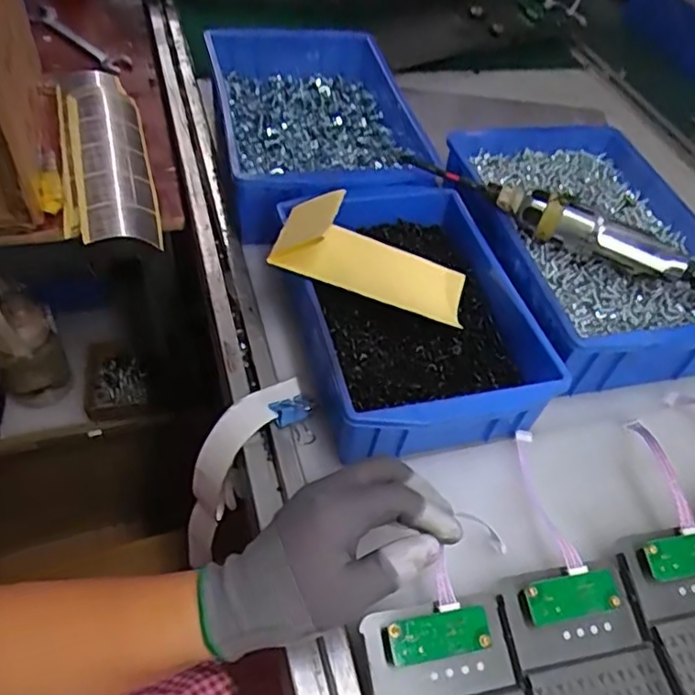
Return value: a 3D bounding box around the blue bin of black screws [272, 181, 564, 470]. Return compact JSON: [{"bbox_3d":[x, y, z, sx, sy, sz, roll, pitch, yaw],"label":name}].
[{"bbox_3d":[0.048,-0.031,0.533,0.191,0.087,0.237,-8,53,-14],"label":"blue bin of black screws"}]

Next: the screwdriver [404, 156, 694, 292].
[{"bbox_3d":[0.200,-0.105,0.549,0.322,0.034,0.042,25,51,13],"label":"screwdriver"}]

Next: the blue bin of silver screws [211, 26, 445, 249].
[{"bbox_3d":[-0.033,-0.244,0.673,0.199,0.069,0.286,-6,51,-13],"label":"blue bin of silver screws"}]

